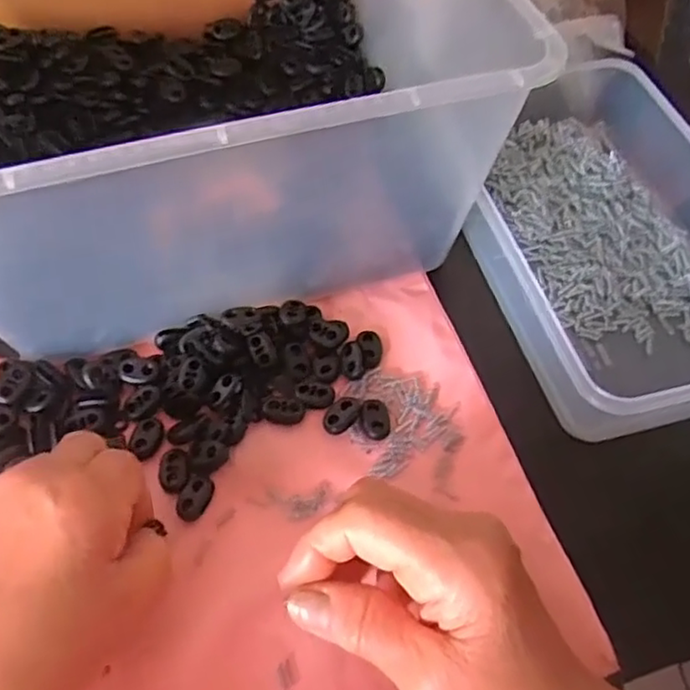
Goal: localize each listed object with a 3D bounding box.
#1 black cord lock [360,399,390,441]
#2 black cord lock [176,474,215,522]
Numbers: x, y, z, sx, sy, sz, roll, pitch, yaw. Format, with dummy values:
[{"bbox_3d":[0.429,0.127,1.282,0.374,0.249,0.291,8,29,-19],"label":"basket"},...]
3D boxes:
[{"bbox_3d":[0.016,0.037,0.337,0.015,0.006,0.021,-9,58,-6],"label":"black cord lock"},{"bbox_3d":[-0.072,0.073,0.314,0.014,0.007,0.021,23,60,14],"label":"black cord lock"}]

